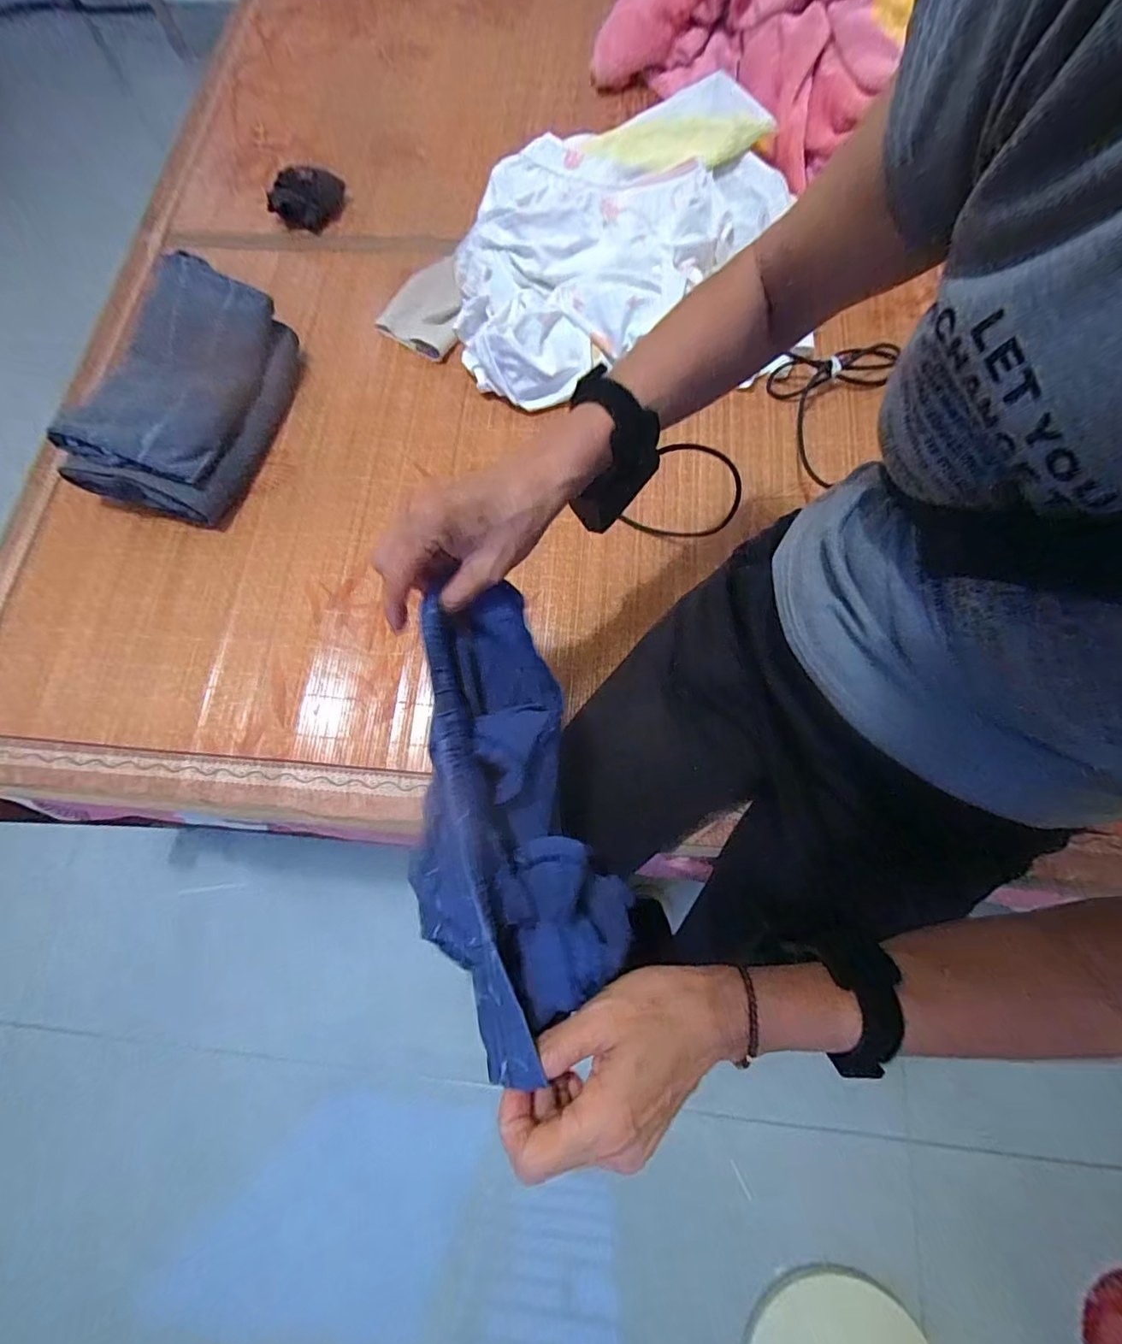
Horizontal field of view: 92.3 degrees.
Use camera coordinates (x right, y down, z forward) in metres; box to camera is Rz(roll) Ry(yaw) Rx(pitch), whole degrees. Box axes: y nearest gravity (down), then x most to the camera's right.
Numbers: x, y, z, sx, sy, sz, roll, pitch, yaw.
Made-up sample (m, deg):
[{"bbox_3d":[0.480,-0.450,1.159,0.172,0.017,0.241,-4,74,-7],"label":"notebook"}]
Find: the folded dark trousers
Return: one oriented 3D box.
[{"bbox_3d":[-0.405,-0.298,0.589,0.154,0.105,0.254,18,74,8],"label":"folded dark trousers"}]

